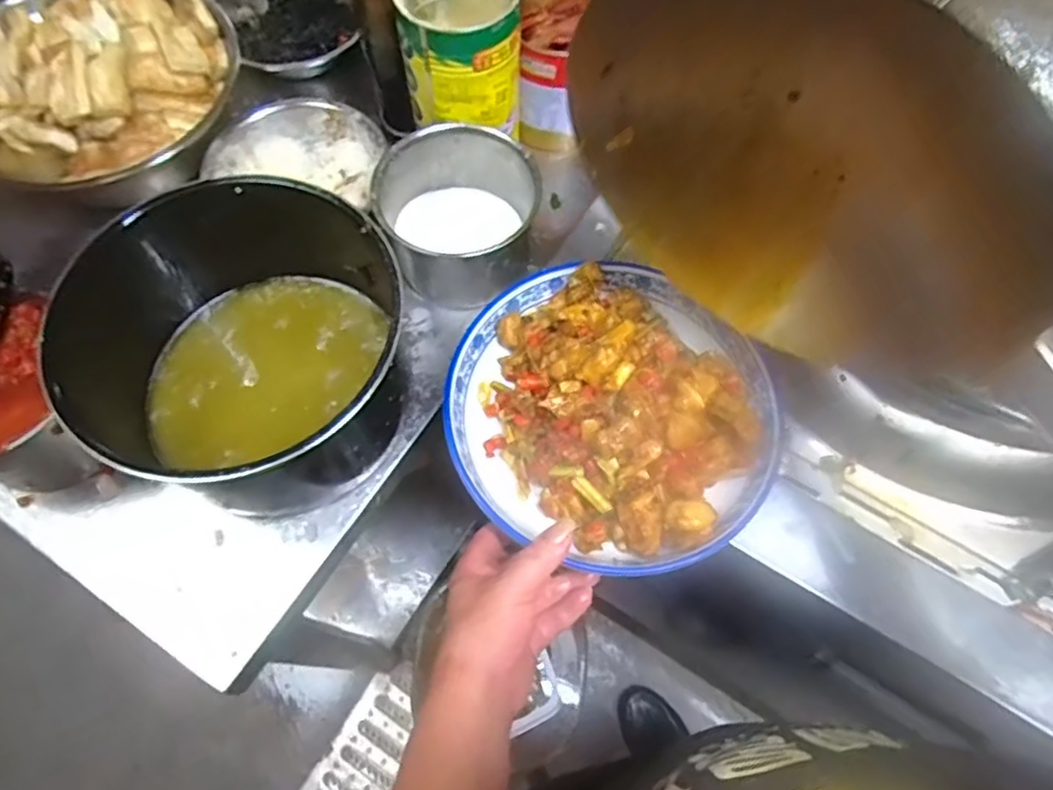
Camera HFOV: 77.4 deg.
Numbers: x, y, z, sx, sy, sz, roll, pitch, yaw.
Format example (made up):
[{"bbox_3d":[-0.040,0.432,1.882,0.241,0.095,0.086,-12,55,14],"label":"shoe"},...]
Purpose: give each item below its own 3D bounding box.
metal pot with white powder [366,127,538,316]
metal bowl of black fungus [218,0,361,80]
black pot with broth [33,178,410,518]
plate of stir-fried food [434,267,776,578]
[{"bbox_3d":[-0.059,-0.155,0.576,0.130,0.102,0.120,1,66,-2],"label":"metal pot with white powder"},{"bbox_3d":[-0.239,-0.395,0.686,0.130,0.056,0.128,1,66,-2],"label":"metal bowl of black fungus"},{"bbox_3d":[-0.202,-0.022,0.504,0.218,0.153,0.218,1,66,-2],"label":"black pot with broth"},{"bbox_3d":[0.063,0.006,0.499,0.243,0.071,0.234,1,66,-2],"label":"plate of stir-fried food"}]

